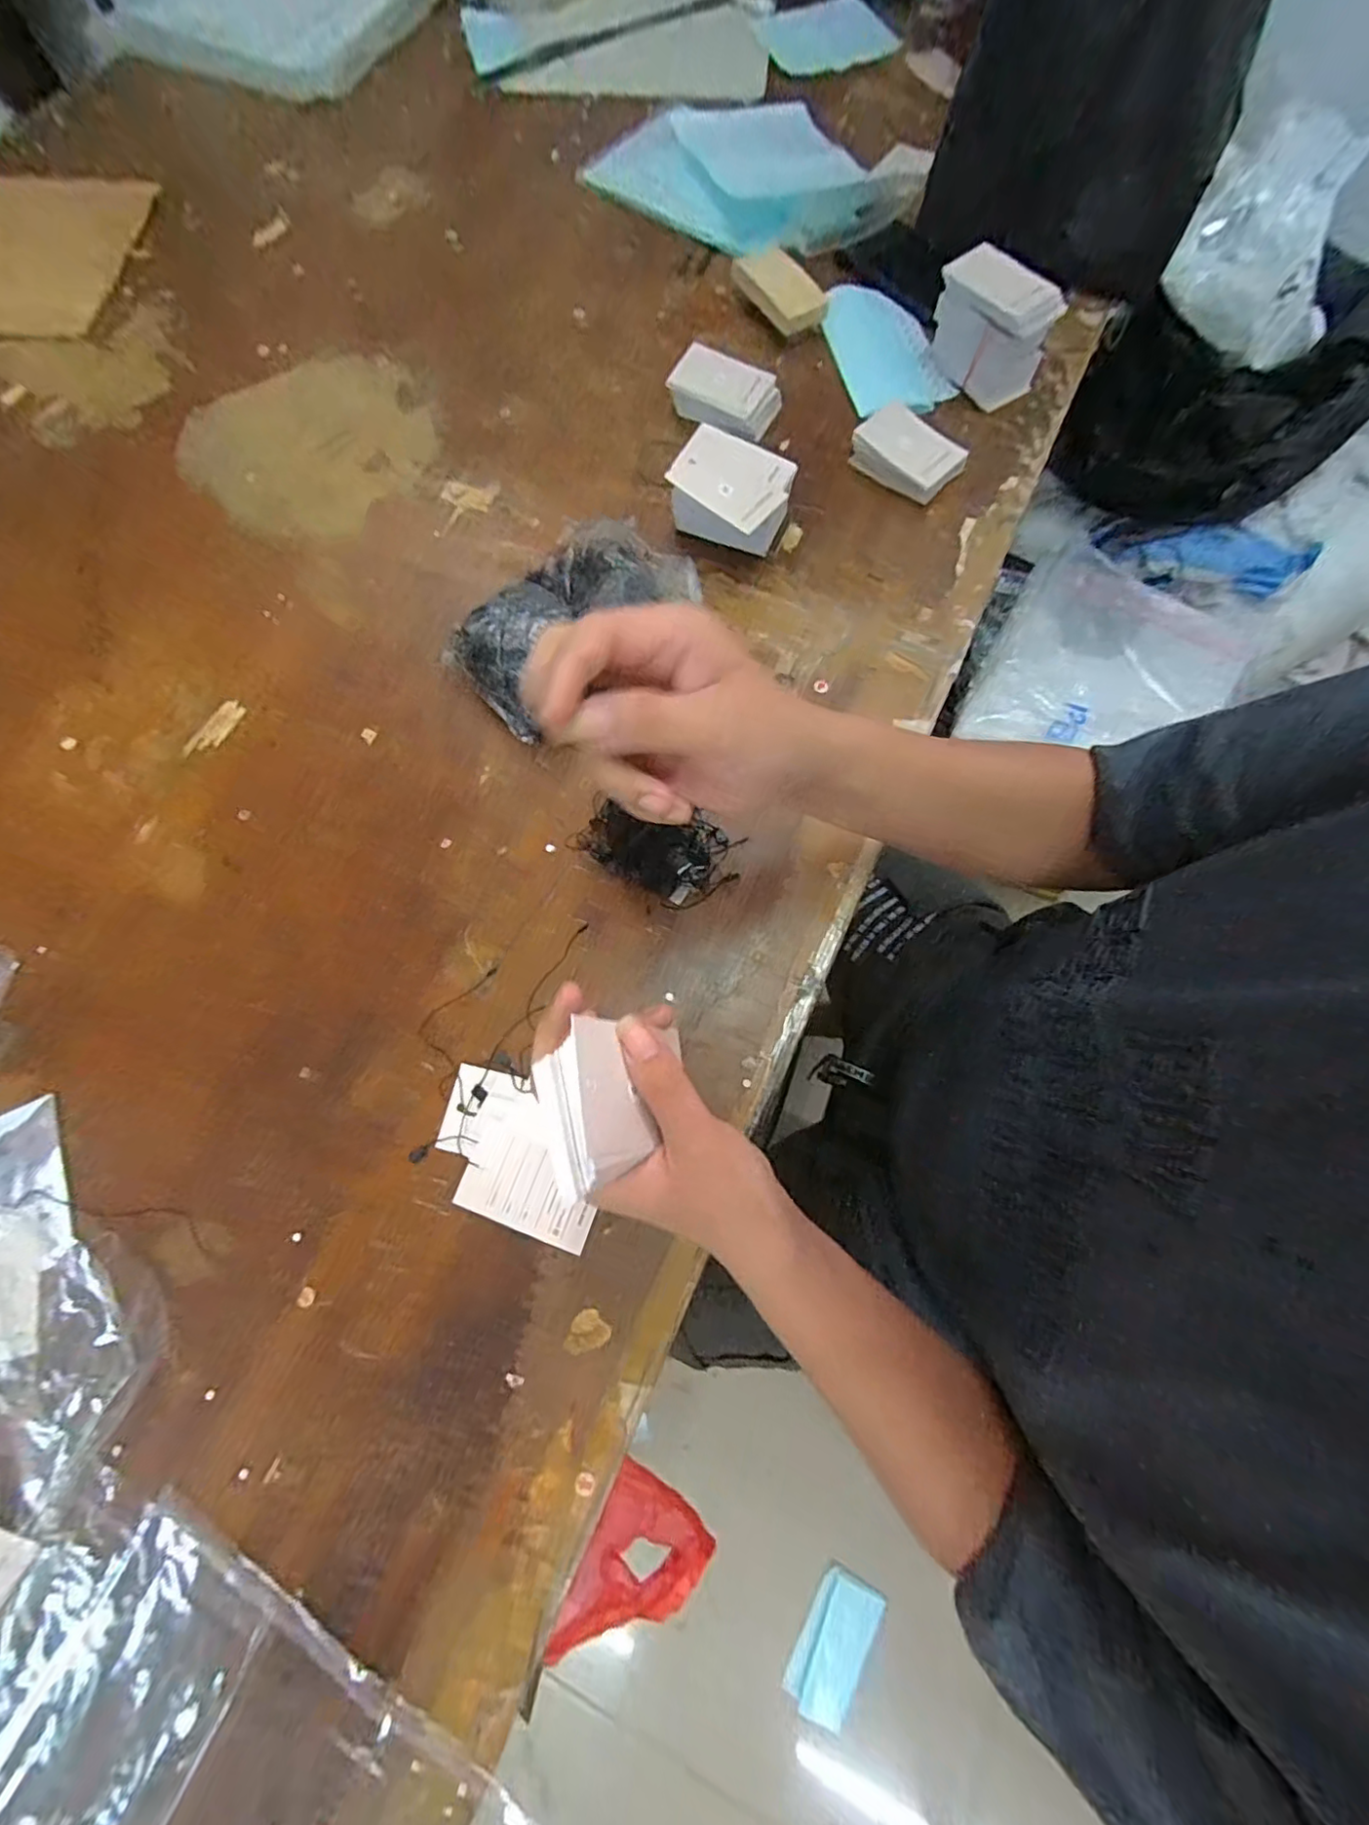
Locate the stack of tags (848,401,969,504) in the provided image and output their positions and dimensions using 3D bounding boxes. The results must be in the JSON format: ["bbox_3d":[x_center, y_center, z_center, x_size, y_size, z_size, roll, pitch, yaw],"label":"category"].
[{"bbox_3d":[0.193,-0.394,0.508,0.060,0.027,0.085,-43,77,-11],"label":"stack of tags"}]

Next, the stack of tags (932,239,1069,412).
[{"bbox_3d":[0.263,-0.505,0.517,0.102,0.075,0.049,38,78,11],"label":"stack of tags"}]

